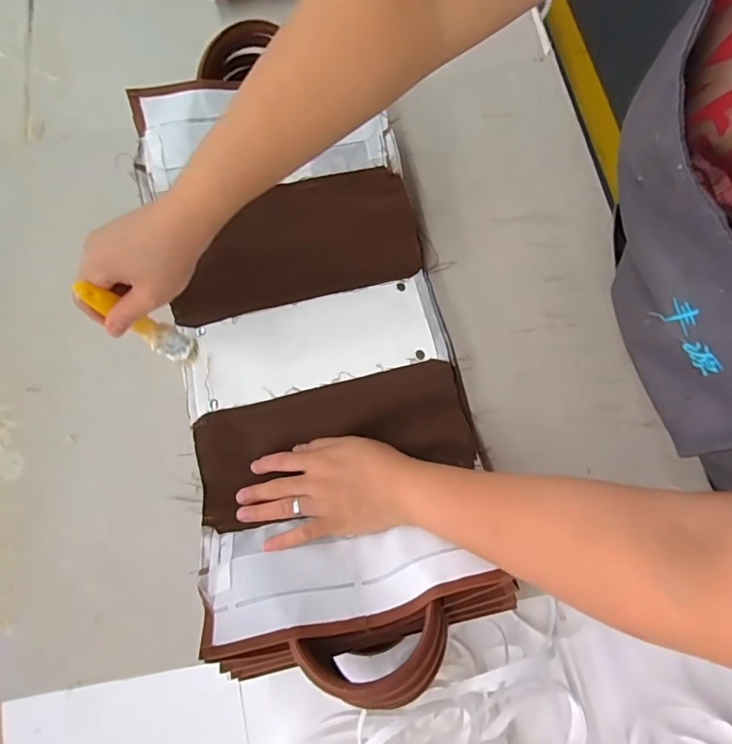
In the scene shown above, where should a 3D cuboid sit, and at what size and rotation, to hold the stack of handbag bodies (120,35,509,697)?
[{"bbox_3d":[-0.050,-0.034,0.408,0.244,0.097,0.525,-14,78,-3],"label":"stack of handbag bodies"}]

